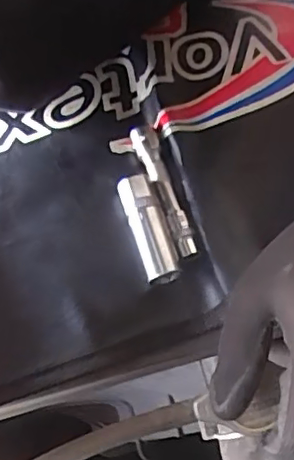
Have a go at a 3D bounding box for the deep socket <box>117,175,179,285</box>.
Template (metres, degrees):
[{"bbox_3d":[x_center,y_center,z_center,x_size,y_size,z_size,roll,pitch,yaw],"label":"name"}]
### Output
[{"bbox_3d":[0.000,0.000,0.348,0.019,0.019,0.066,-18,74,-3],"label":"deep socket"}]

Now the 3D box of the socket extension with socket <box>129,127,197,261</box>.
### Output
[{"bbox_3d":[0.011,-0.025,0.362,0.016,0.016,0.091,-19,74,-4],"label":"socket extension with socket"}]

